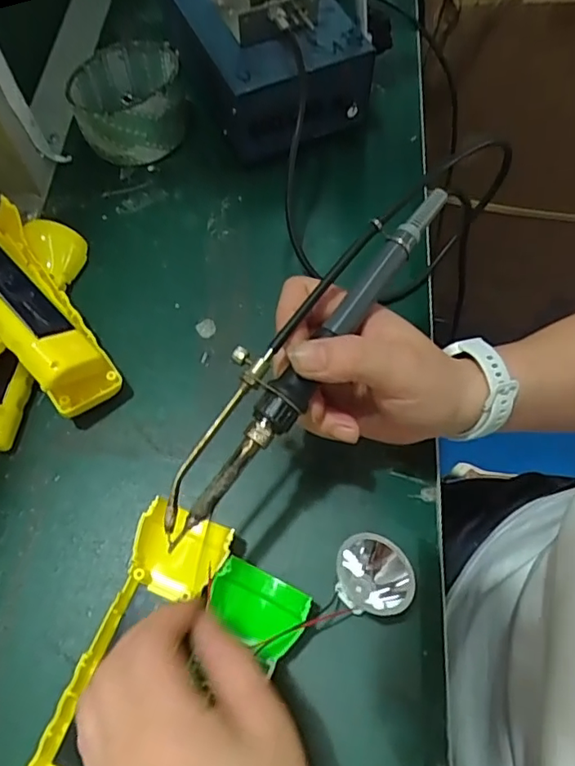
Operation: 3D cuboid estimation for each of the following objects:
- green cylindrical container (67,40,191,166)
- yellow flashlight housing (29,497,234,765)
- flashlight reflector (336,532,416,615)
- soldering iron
[{"bbox_3d":[-0.126,-0.227,0.457,0.085,0.049,0.080,0,66,0],"label":"green cylindrical container"},{"bbox_3d":[-0.083,0.146,0.294,0.048,0.024,0.163,21,69,10],"label":"yellow flashlight housing"},{"bbox_3d":[0.047,0.105,0.309,0.037,0.031,0.041,-1,66,0],"label":"flashlight reflector"},{"bbox_3d":[0.007,-0.019,0.271,0.037,0.017,0.206,34,76,15],"label":"soldering iron"}]

